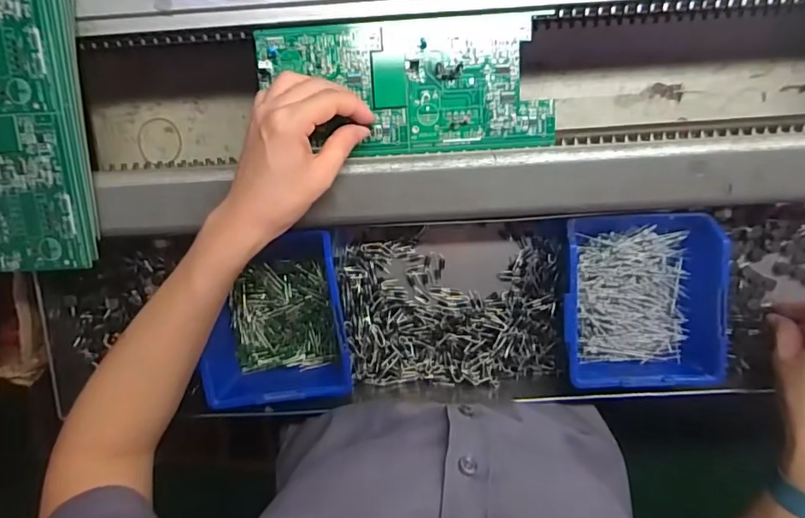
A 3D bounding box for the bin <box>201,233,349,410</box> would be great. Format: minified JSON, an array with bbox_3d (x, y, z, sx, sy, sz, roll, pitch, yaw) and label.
[{"bbox_3d":[-0.104,0.048,0.416,0.118,0.052,0.131,-5,100,2],"label":"bin"}]

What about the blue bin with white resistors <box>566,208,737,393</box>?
[{"bbox_3d":[0.188,0.030,0.407,0.120,0.065,0.129,-3,100,1],"label":"blue bin with white resistors"}]

